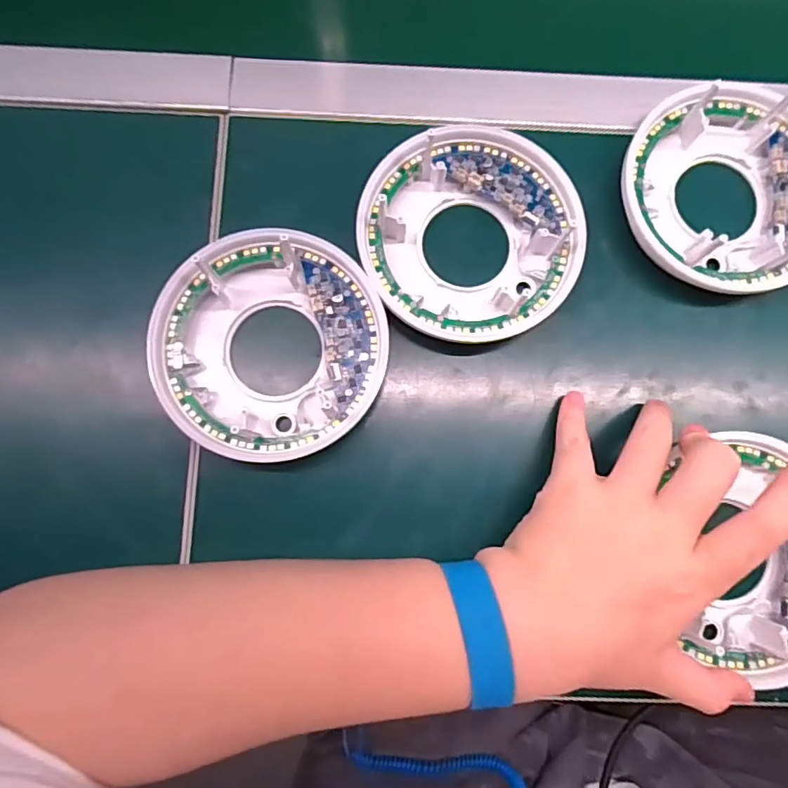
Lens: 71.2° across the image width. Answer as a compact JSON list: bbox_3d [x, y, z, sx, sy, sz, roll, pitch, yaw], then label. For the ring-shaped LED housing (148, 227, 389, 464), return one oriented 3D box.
[{"bbox_3d":[-0.071,-0.027,0.310,0.128,0.049,0.122,0,81,-1],"label":"ring-shaped LED housing"}]

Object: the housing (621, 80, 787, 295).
[{"bbox_3d":[0.209,-0.126,0.335,0.128,0.031,0.125,0,81,-1],"label":"housing"}]

